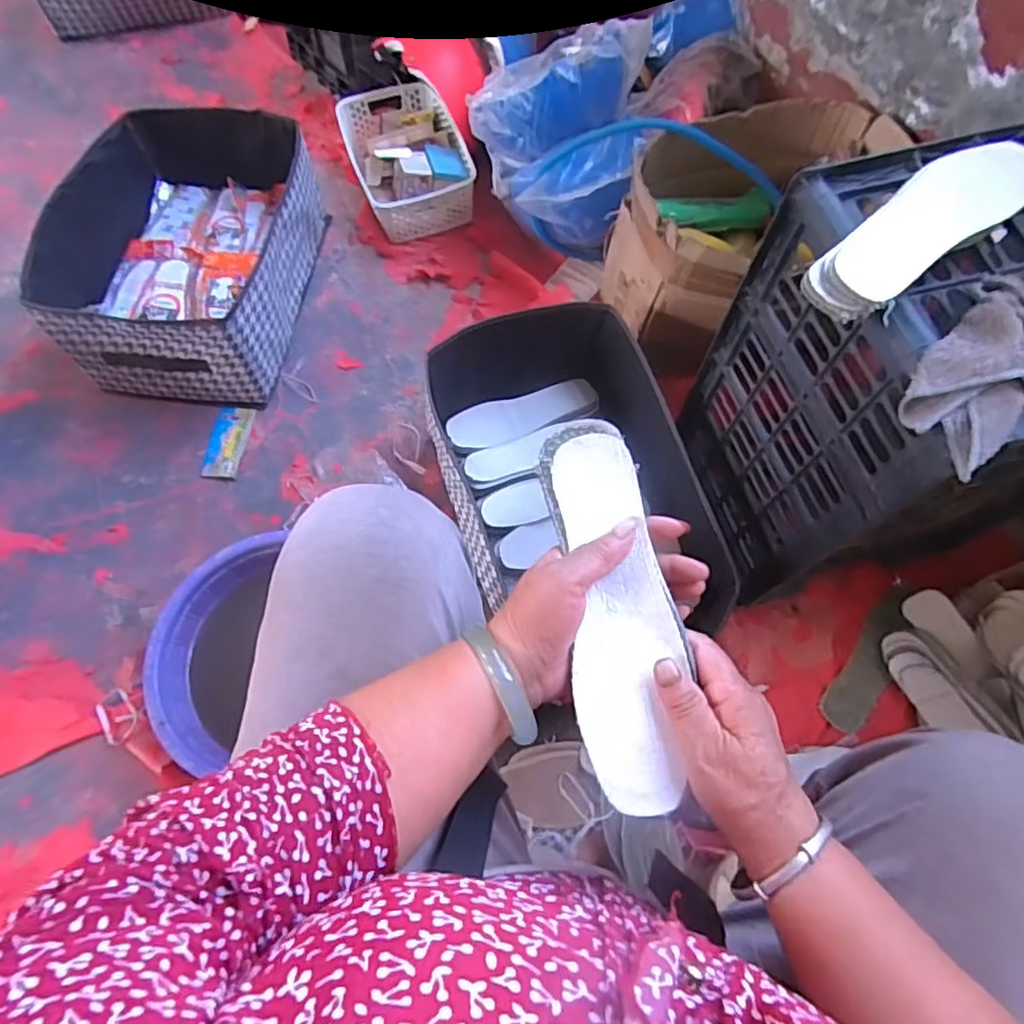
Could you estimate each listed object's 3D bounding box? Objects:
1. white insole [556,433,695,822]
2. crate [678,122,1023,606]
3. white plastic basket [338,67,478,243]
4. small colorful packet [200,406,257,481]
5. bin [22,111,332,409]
[{"bbox_3d":[0.065,0.059,0.362,0.061,0.020,0.214,-5,78,-5],"label":"white insole"},{"bbox_3d":[0.407,-0.124,0.662,0.355,0.423,0.286,-17,68,-8],"label":"crate"},{"bbox_3d":[-0.195,-0.660,1.126,0.197,0.111,0.304,-18,68,-9],"label":"white plastic basket"},{"bbox_3d":[-0.437,-0.106,0.934,0.059,0.010,0.122,5,67,1],"label":"small colorful packet"},{"bbox_3d":[-0.510,-0.409,0.966,0.333,0.189,0.443,5,67,1],"label":"bin"}]

